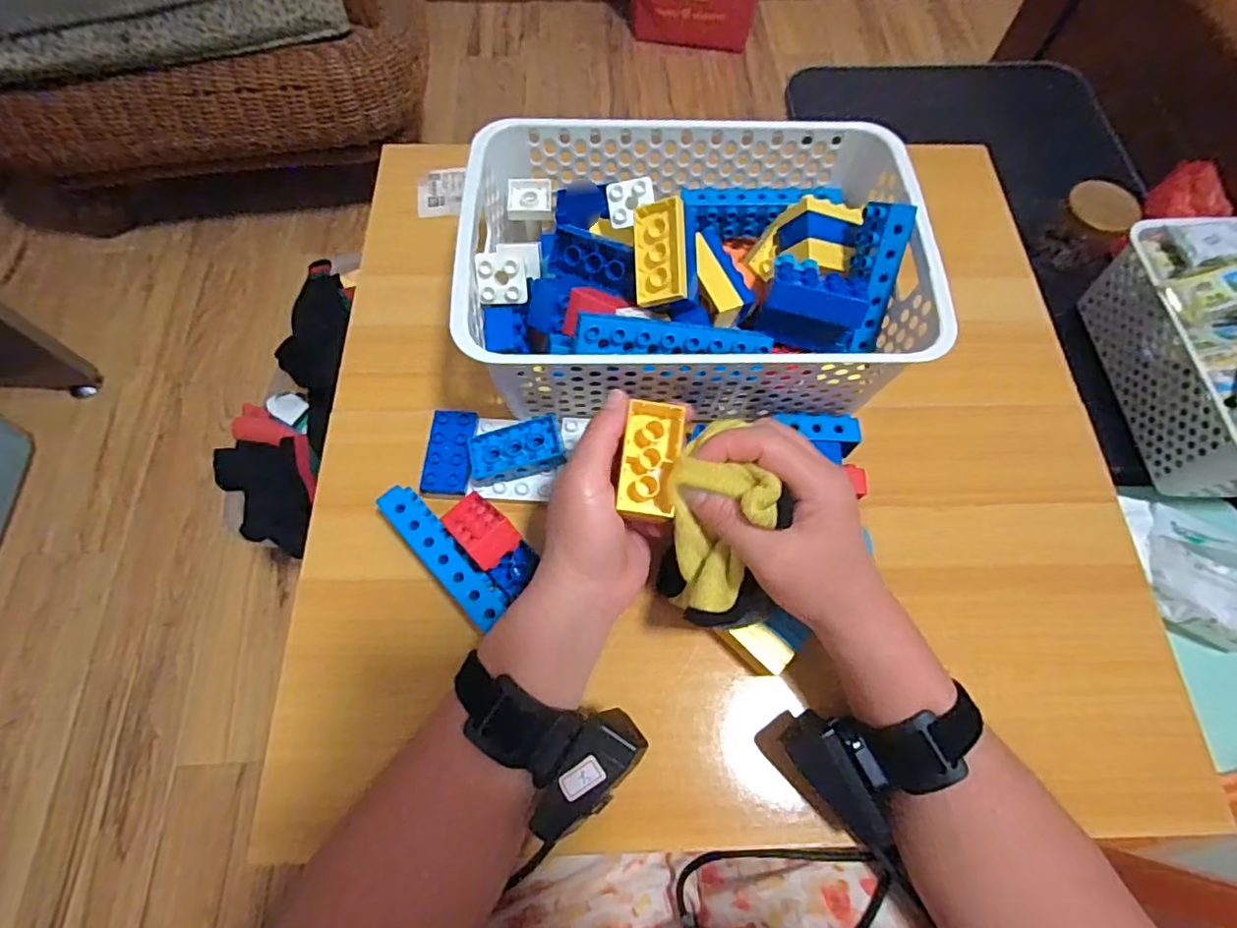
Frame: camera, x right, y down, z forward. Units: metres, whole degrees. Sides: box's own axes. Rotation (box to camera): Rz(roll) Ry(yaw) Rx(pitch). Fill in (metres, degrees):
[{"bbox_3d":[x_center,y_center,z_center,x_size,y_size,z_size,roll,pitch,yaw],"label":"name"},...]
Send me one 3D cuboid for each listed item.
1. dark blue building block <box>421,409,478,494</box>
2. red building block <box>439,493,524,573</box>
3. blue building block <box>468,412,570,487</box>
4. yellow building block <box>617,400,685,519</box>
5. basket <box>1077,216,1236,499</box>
[{"bbox_3d":[-0.122,-0.009,0.423,0.033,0.012,0.060,3,66,-1],"label":"dark blue building block"},{"bbox_3d":[-0.092,0.042,0.388,0.031,0.020,0.063,-39,42,-18],"label":"red building block"},{"bbox_3d":[-0.072,-0.009,0.413,0.064,0.026,0.035,-10,67,-7],"label":"blue building block"},{"bbox_3d":[0.019,-0.004,0.330,0.031,0.019,0.066,7,77,1],"label":"yellow building block"},{"bbox_3d":[0.667,-0.110,0.620,0.209,0.113,0.284,-1,67,-2],"label":"basket"}]

